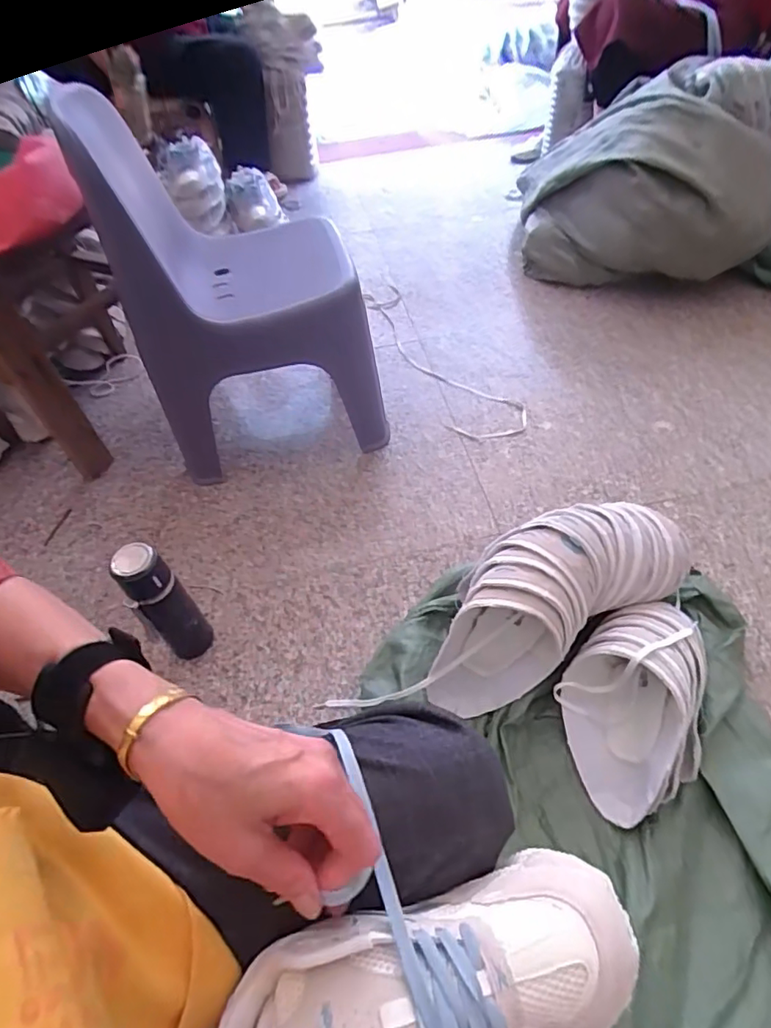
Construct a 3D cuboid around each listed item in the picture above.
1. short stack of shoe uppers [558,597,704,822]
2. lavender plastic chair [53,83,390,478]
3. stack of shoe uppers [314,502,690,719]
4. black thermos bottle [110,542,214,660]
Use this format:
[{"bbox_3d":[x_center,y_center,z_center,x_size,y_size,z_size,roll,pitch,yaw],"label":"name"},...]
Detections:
[{"bbox_3d":[0.316,0.242,0.705,0.157,0.144,0.244,2,51,6],"label":"short stack of shoe uppers"},{"bbox_3d":[-0.239,-0.386,0.950,0.387,0.597,0.309,-15,51,-8],"label":"lavender plastic chair"},{"bbox_3d":[0.235,0.121,0.779,0.385,0.187,0.153,-26,55,-15],"label":"stack of shoe uppers"},{"bbox_3d":[-0.306,0.132,0.777,0.063,0.239,0.055,-29,56,-17],"label":"black thermos bottle"}]

